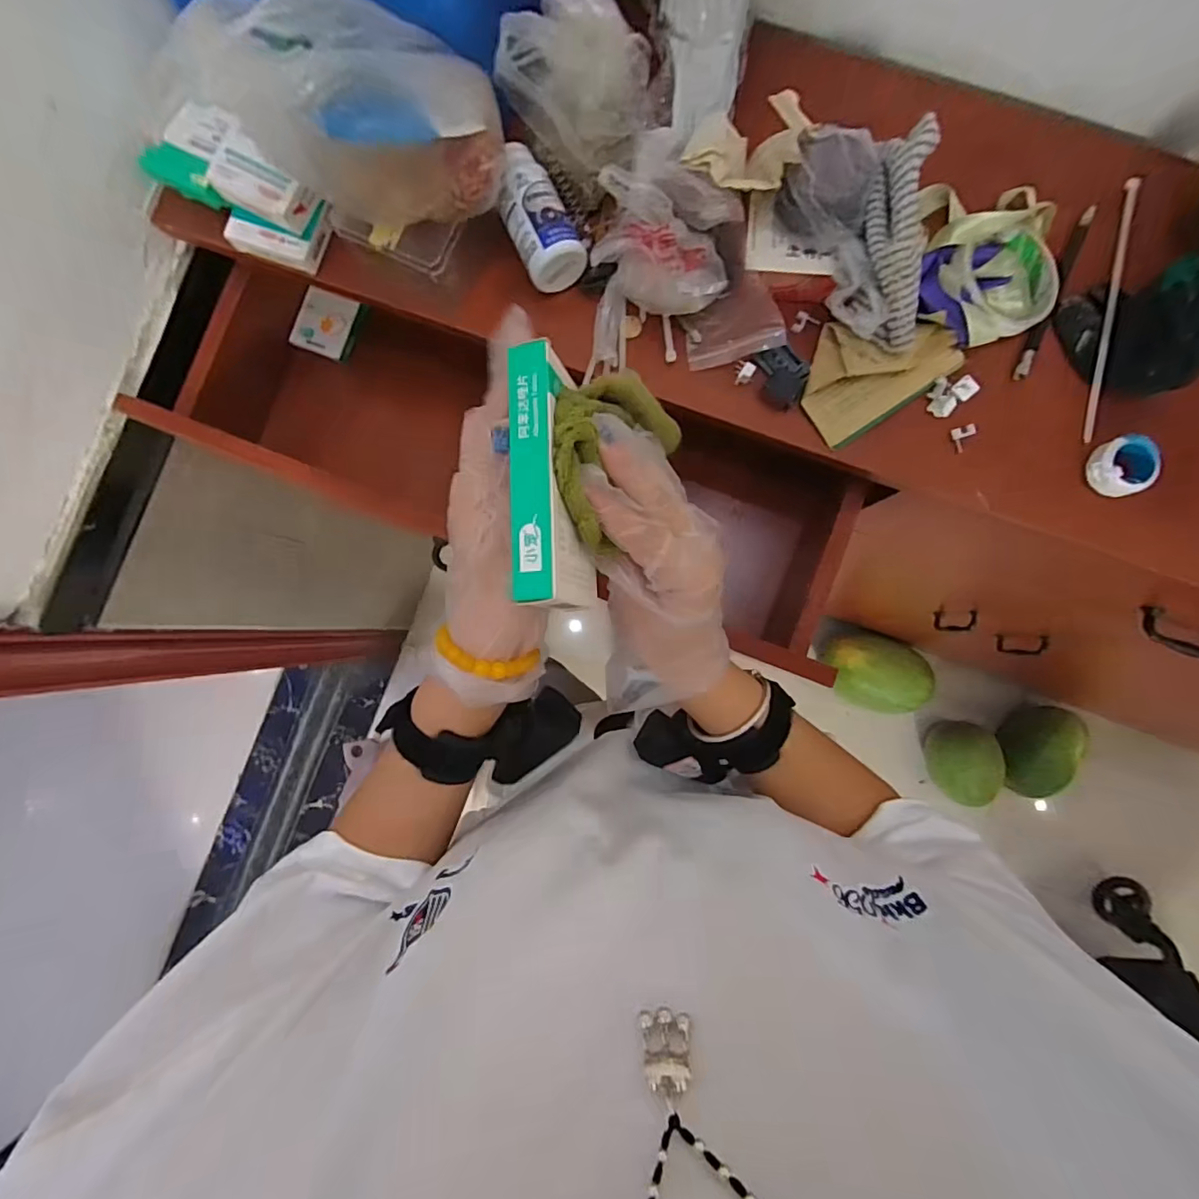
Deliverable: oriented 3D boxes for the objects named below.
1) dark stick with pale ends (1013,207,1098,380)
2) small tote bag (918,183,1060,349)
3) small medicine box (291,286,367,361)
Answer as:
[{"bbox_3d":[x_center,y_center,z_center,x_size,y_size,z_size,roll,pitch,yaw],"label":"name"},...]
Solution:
[{"bbox_3d":[0.387,-0.258,0.458,0.012,0.010,0.158,25,88,3],"label":"dark stick with pale ends"},{"bbox_3d":[0.324,-0.276,0.441,0.116,0.034,0.134,4,87,2],"label":"small tote bag"},{"bbox_3d":[-0.312,-0.317,0.623,0.075,0.015,0.068,20,87,2],"label":"small medicine box"}]

